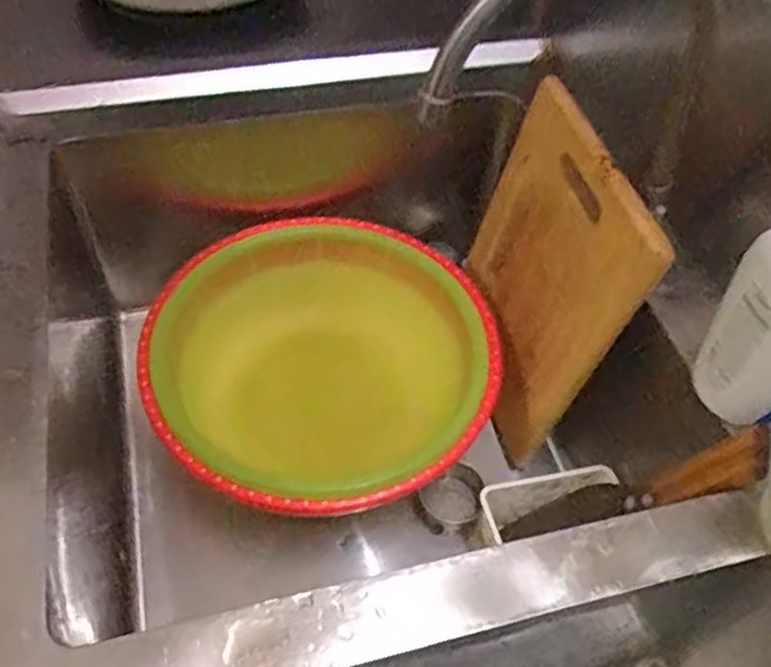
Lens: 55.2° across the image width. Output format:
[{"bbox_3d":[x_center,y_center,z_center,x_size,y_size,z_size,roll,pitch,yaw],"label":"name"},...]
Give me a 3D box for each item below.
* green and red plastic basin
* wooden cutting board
[{"bbox_3d":[-0.066,0.033,0.806,0.364,0.114,0.377,2,52,-2],"label":"green and red plastic basin"},{"bbox_3d":[0.155,-0.056,0.770,0.023,0.342,0.253,-3,54,-17],"label":"wooden cutting board"}]

